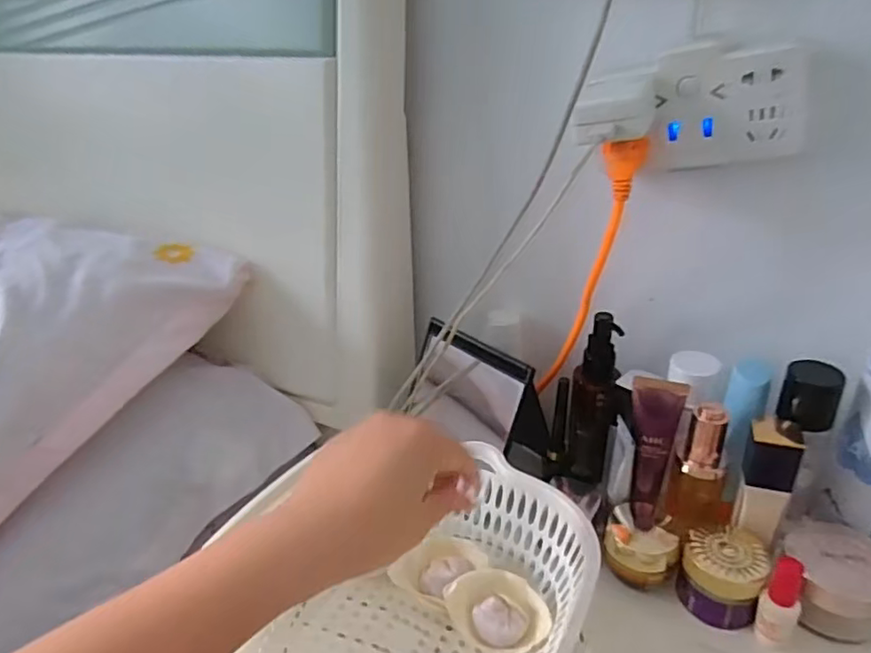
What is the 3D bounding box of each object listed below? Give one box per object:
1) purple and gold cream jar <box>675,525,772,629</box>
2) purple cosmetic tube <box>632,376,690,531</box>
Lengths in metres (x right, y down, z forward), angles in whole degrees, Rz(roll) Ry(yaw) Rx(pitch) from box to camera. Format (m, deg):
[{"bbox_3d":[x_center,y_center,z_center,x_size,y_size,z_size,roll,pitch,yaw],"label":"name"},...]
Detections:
[{"bbox_3d":[0.203,0.172,0.431,0.052,0.046,0.055,-1,27,1],"label":"purple and gold cream jar"},{"bbox_3d":[0.161,0.095,0.459,0.034,0.125,0.020,13,31,26],"label":"purple cosmetic tube"}]

